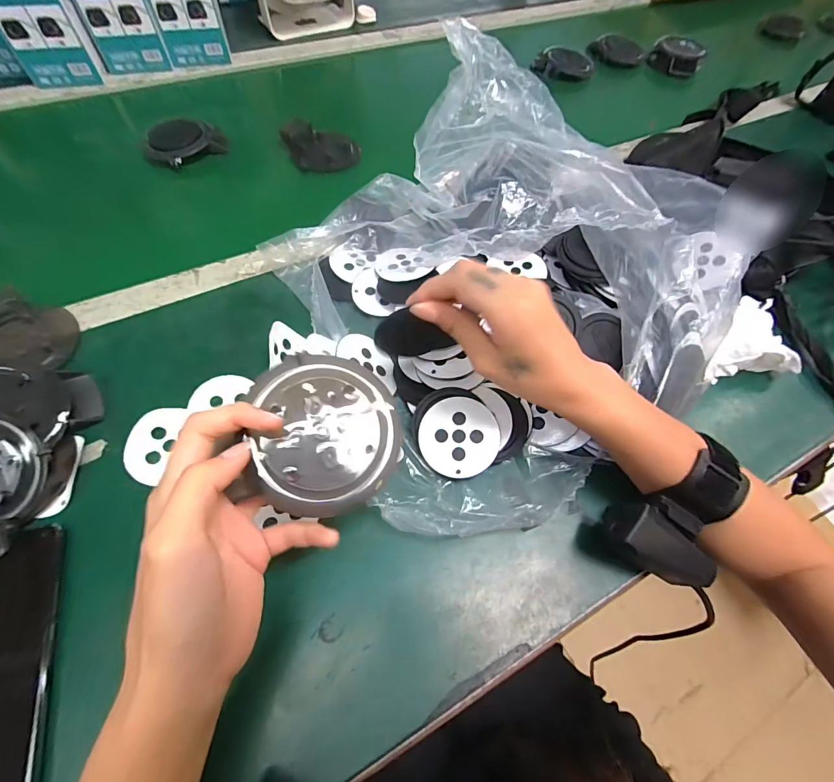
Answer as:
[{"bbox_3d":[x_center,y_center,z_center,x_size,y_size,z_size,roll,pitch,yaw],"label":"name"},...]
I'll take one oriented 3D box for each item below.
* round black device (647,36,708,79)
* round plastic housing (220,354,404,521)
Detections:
[{"bbox_3d":[0.479,-0.617,0.723,0.089,0.035,0.089,1,65,-3],"label":"round black device"},{"bbox_3d":[-0.053,0.026,0.230,0.081,0.025,0.088,13,72,-13],"label":"round plastic housing"}]

